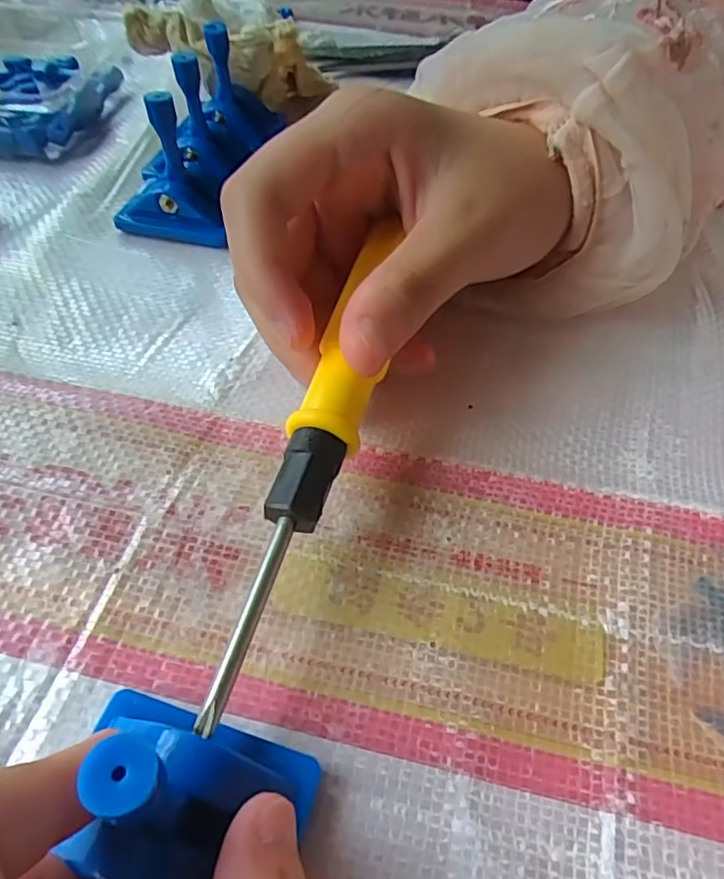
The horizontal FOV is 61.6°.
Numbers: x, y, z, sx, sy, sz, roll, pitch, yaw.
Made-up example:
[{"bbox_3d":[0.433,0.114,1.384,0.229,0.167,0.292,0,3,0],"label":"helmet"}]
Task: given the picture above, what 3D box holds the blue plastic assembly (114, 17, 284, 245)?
[{"bbox_3d":[-0.067,-0.128,0.244,0.043,0.044,0.101,6,50,3],"label":"blue plastic assembly"}]

